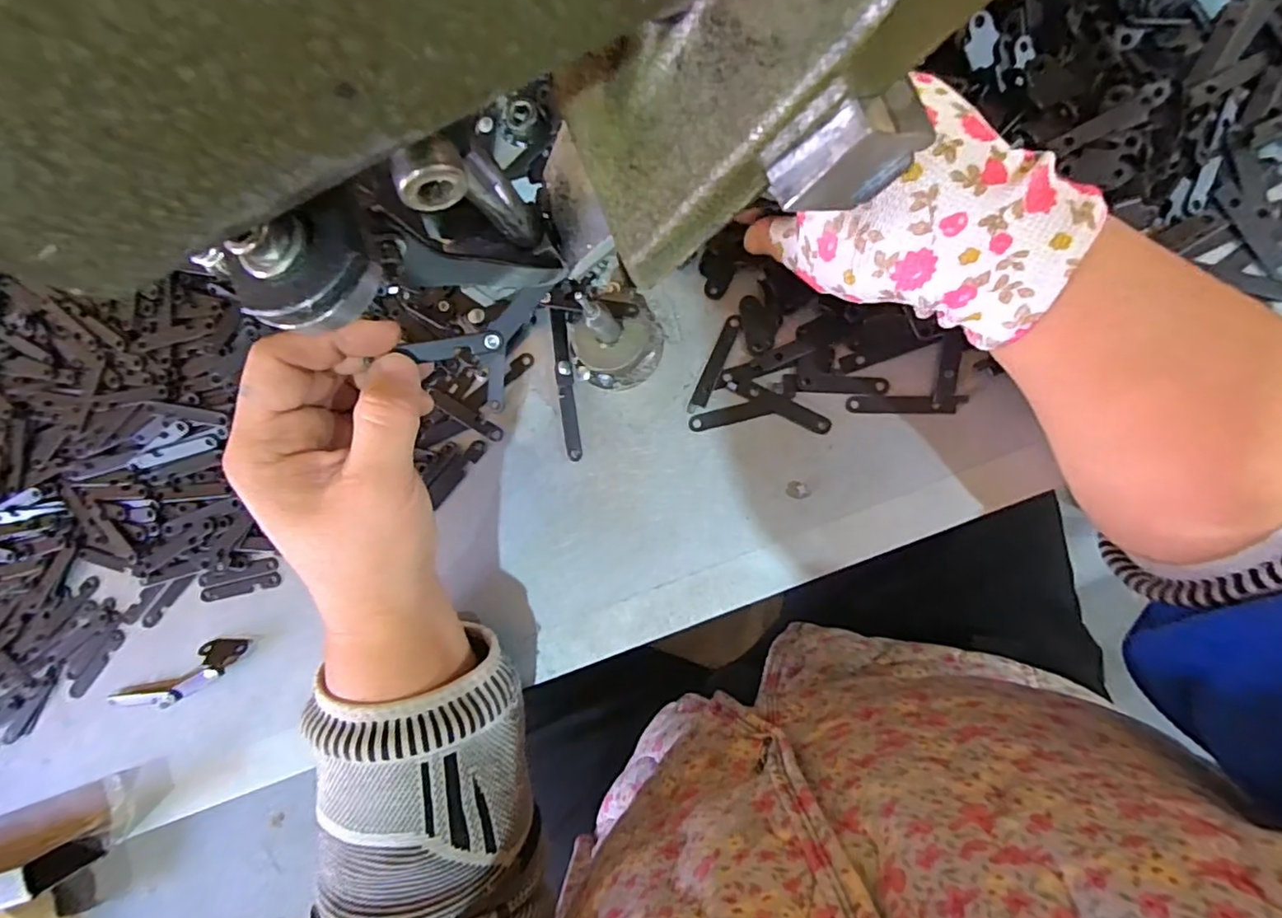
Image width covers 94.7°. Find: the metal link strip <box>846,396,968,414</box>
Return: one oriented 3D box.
[{"bbox_3d":[0.129,-0.026,0.287,0.053,0.004,0.009,2,88,9],"label":"metal link strip"}]

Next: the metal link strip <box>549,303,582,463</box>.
[{"bbox_3d":[-0.040,-0.040,0.310,0.008,0.004,0.079,-7,87,9],"label":"metal link strip"}]

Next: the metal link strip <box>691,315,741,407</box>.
[{"bbox_3d":[0.038,-0.050,0.300,0.008,0.004,0.048,23,92,9],"label":"metal link strip"}]

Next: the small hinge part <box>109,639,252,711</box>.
[{"bbox_3d":[-0.266,0.127,0.341,0.093,0.011,0.021,-28,84,7],"label":"small hinge part"}]

